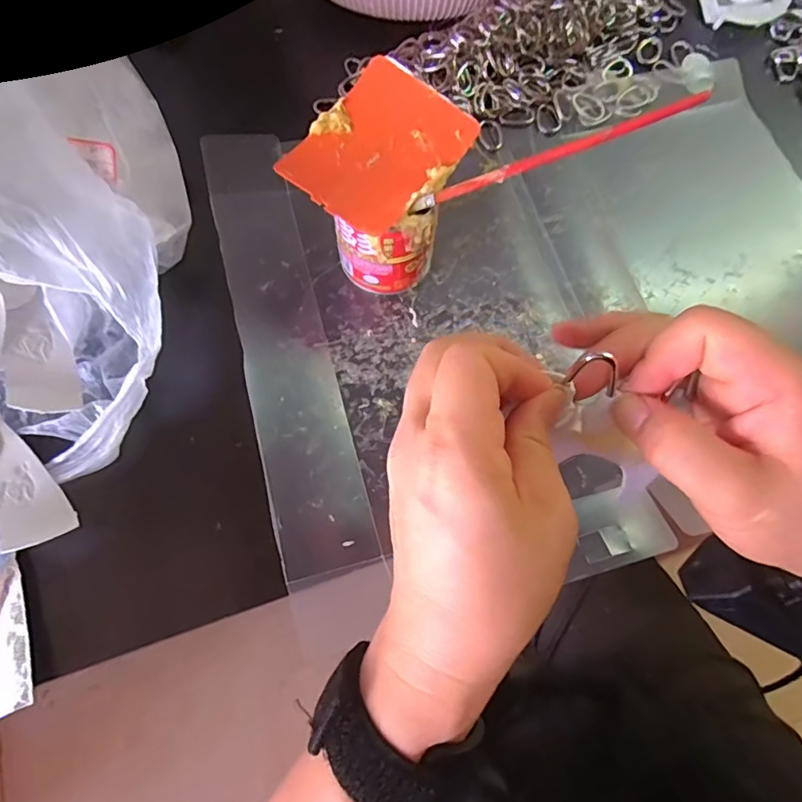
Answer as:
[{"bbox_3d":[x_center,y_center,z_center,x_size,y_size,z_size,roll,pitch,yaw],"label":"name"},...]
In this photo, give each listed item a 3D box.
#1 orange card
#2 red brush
[{"bbox_3d":[-0.012,-0.147,0.297,0.076,0.009,0.100,37,79,7],"label":"orange card"},{"bbox_3d":[0.084,-0.134,0.277,0.162,0.006,0.007,-18,73,7],"label":"red brush"}]

